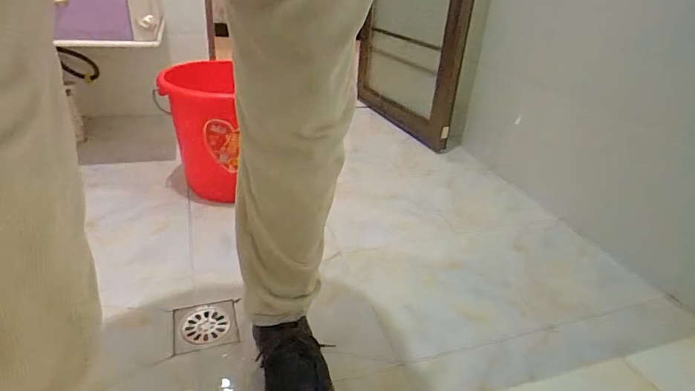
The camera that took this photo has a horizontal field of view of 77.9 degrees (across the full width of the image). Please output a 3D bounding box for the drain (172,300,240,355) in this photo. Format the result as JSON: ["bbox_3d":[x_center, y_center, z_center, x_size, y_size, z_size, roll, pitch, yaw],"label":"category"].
[{"bbox_3d":[-0.239,0.216,0.719,0.100,0.008,0.095,-5,30,-18],"label":"drain"}]

